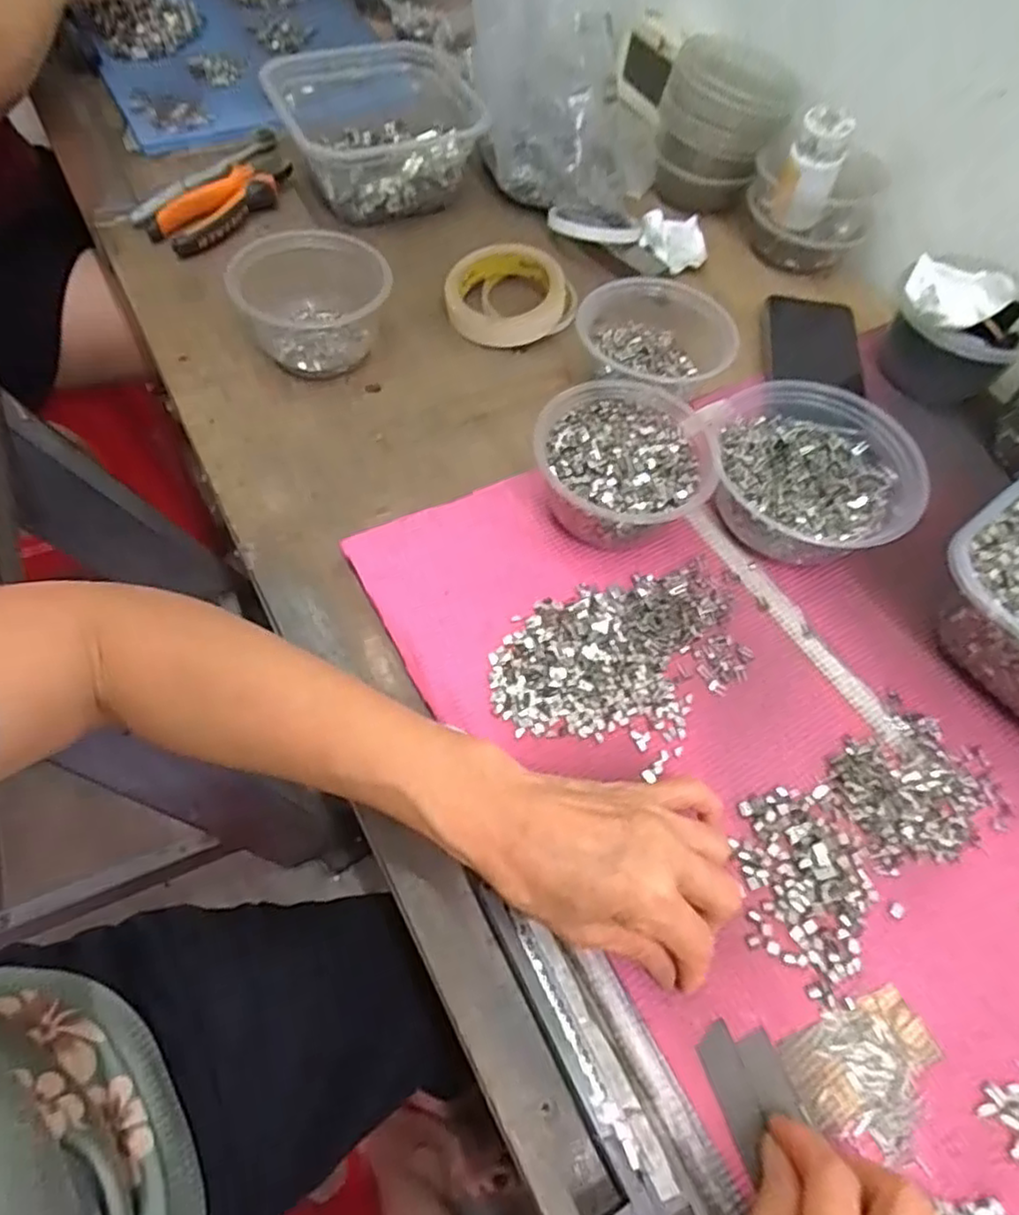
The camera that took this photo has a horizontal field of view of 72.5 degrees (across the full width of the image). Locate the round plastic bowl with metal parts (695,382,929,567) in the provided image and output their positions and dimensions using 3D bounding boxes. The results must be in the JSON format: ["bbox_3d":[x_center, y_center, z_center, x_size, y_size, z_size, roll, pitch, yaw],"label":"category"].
[{"bbox_3d":[0.198,-0.083,0.469,0.130,0.057,0.123,1,61,-2],"label":"round plastic bowl with metal parts"}]

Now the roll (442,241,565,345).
[{"bbox_3d":[-0.003,-0.267,0.587,0.095,0.029,0.095,1,61,-2],"label":"roll"}]

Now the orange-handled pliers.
[{"bbox_3d":[-0.257,-0.363,0.623,0.064,0.023,0.136,39,64,16],"label":"orange-handled pliers"}]

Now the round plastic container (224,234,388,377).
[{"bbox_3d":[-0.151,-0.234,0.541,0.112,0.062,0.112,-10,62,-8],"label":"round plastic container"}]

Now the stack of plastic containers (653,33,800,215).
[{"bbox_3d":[0.203,-0.462,0.654,0.113,0.098,0.112,19,62,8],"label":"stack of plastic containers"}]

